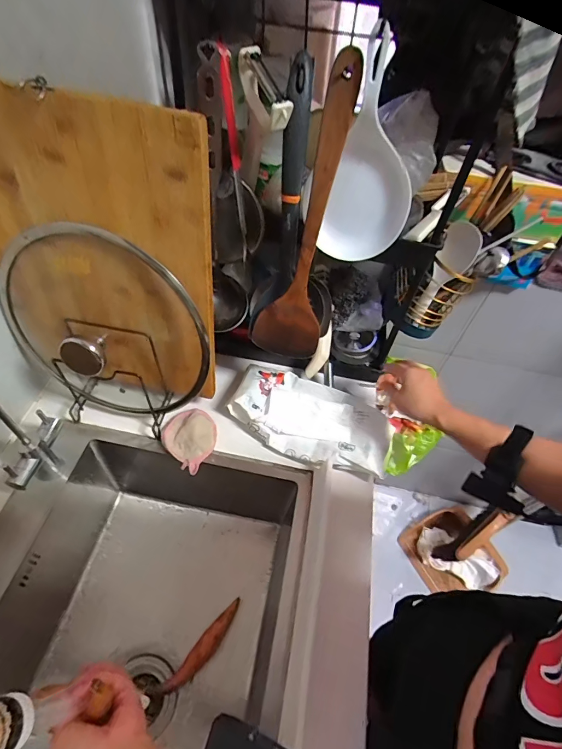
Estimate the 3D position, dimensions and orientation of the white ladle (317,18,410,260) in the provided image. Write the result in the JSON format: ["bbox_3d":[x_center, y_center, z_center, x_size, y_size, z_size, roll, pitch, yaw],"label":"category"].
[{"bbox_3d":[0.110,-0.237,0.446,0.096,0.228,0.041,6,50,-1],"label":"white ladle"}]

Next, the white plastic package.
[{"bbox_3d":[0.052,0.074,0.667,0.263,0.055,0.132,20,51,11],"label":"white plastic package"}]

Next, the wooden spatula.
[{"bbox_3d":[0.048,-0.164,0.499,0.096,0.376,0.017,23,42,0],"label":"wooden spatula"}]

